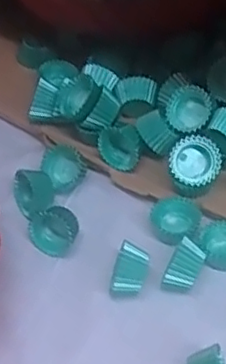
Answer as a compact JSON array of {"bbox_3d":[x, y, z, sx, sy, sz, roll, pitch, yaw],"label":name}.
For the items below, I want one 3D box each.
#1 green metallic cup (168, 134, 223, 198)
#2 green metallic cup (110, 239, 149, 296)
[{"bbox_3d":[0.054,-0.011,0.445,0.034,0.021,0.040,-1,87,-7],"label":"green metallic cup"},{"bbox_3d":[0.011,0.056,0.407,0.021,0.025,0.027,9,48,13],"label":"green metallic cup"}]

